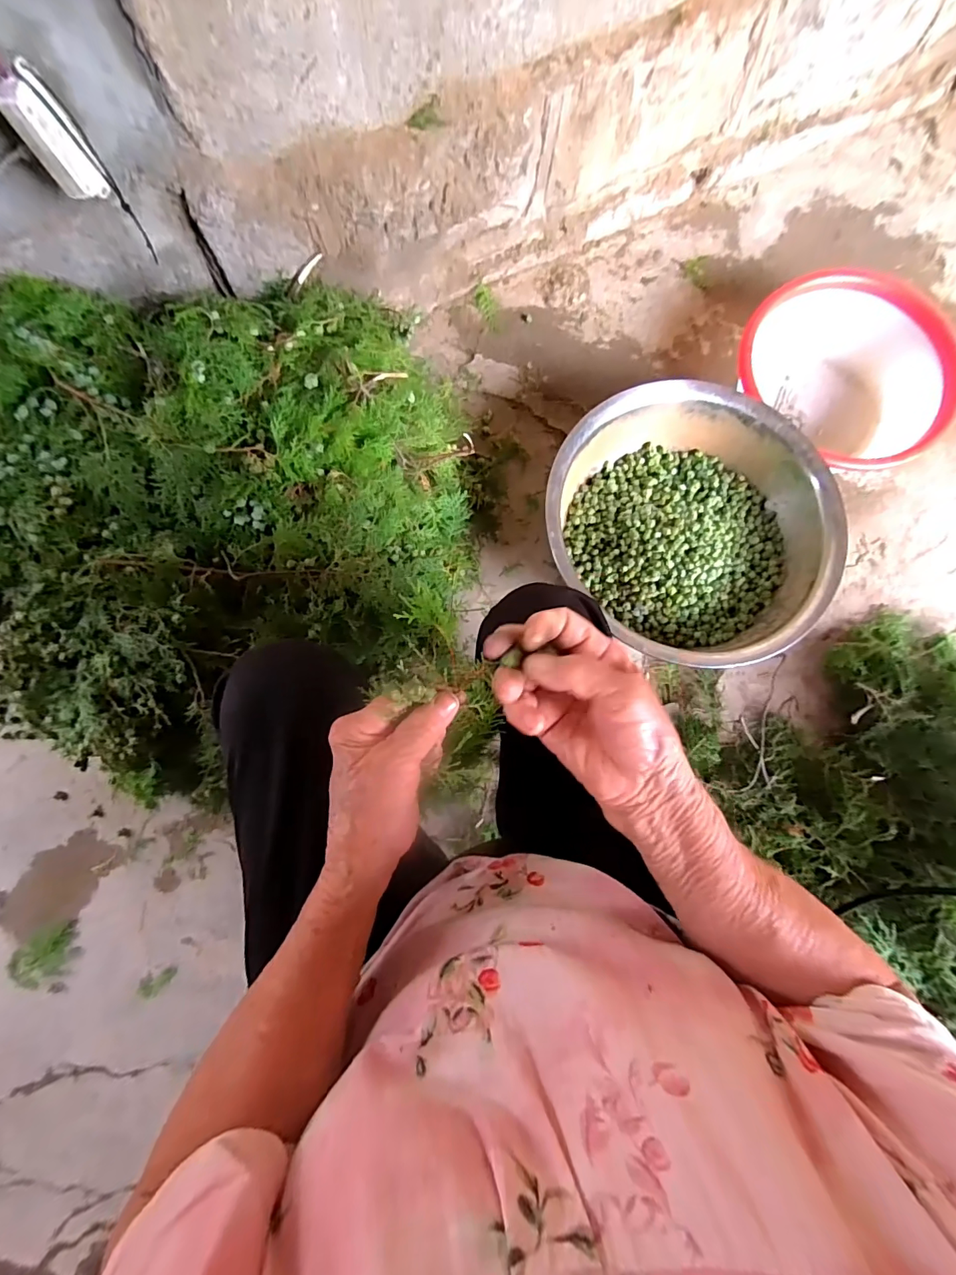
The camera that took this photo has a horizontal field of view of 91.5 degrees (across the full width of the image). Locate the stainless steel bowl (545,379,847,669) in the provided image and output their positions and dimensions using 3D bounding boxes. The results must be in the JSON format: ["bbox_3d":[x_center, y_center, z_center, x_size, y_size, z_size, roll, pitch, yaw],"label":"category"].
[{"bbox_3d":[0.327,-0.176,0.754,0.433,0.138,0.428,0,79,-1],"label":"stainless steel bowl"}]

